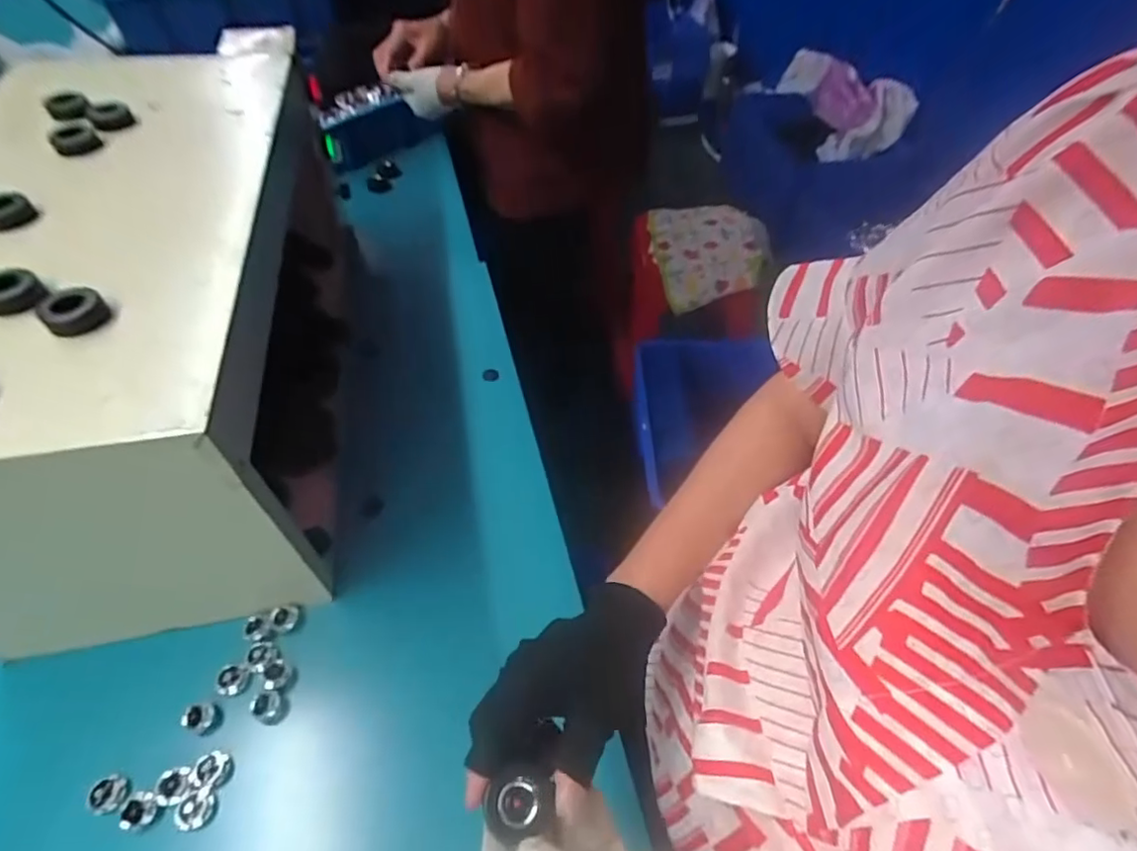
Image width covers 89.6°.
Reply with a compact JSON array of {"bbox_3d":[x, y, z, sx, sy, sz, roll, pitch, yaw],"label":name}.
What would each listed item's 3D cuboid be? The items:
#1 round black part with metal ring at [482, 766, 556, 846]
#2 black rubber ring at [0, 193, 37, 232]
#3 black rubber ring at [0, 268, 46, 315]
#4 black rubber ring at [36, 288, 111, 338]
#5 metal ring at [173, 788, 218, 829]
[{"bbox_3d":[-0.027,0.209,0.318,0.036,0.013,0.032,2,51,-1],"label":"round black part with metal ring"},{"bbox_3d":[-0.472,-0.179,0.477,0.034,0.017,0.037,1,51,-2],"label":"black rubber ring"},{"bbox_3d":[-0.401,-0.095,0.408,0.038,0.016,0.042,-25,56,-21],"label":"black rubber ring"},{"bbox_3d":[-0.348,-0.081,0.401,0.038,0.015,0.042,-36,61,-27],"label":"black rubber ring"},{"bbox_3d":[-0.292,0.302,0.449,0.027,0.009,0.025,-26,57,-22],"label":"metal ring"}]

